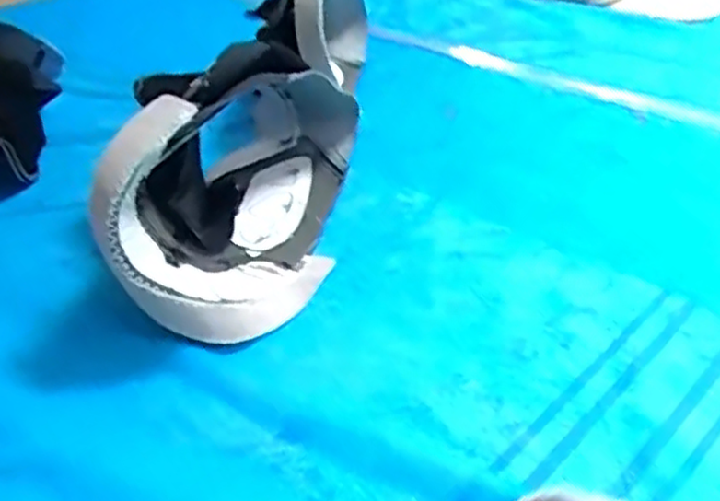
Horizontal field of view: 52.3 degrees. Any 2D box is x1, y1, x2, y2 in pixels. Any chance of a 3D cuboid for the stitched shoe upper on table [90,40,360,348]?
[{"bbox_3d":[-0.085,-0.068,0.562,0.119,0.137,0.282,2,34,9],"label":"stitched shoe upper on table"}]

